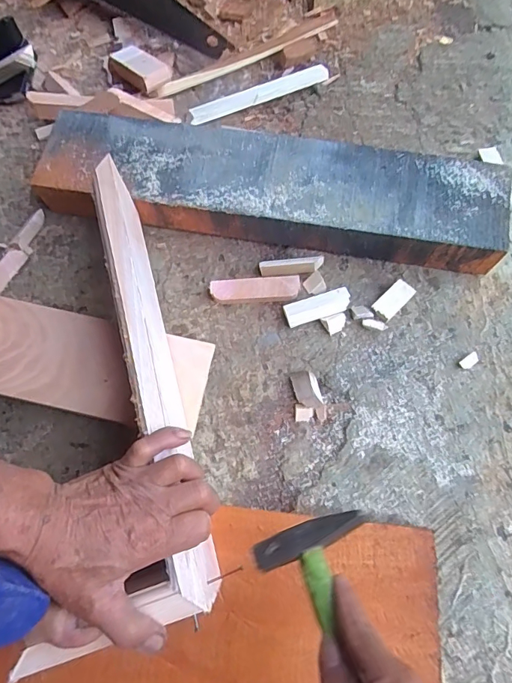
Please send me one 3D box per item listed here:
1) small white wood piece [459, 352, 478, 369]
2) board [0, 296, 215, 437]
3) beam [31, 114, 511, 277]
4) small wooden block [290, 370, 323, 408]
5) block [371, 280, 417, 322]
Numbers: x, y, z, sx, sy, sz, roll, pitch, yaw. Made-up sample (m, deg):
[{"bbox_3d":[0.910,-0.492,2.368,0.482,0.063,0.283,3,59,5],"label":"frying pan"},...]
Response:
[{"bbox_3d":[0.251,0.023,0.524,0.024,0.006,0.013,-34,74,-9],"label":"small white wood piece"},{"bbox_3d":[-0.269,0.009,0.514,0.426,0.009,0.114,12,70,2],"label":"board"},{"bbox_3d":[0.012,-0.195,0.575,0.576,0.066,0.132,9,72,5],"label":"beam"},{"bbox_3d":[0.059,0.056,0.521,0.027,0.021,0.045,-19,72,-4],"label":"small wooden block"},{"bbox_3d":[0.168,-0.051,0.549,0.057,0.013,0.029,-44,90,-11],"label":"block"}]

